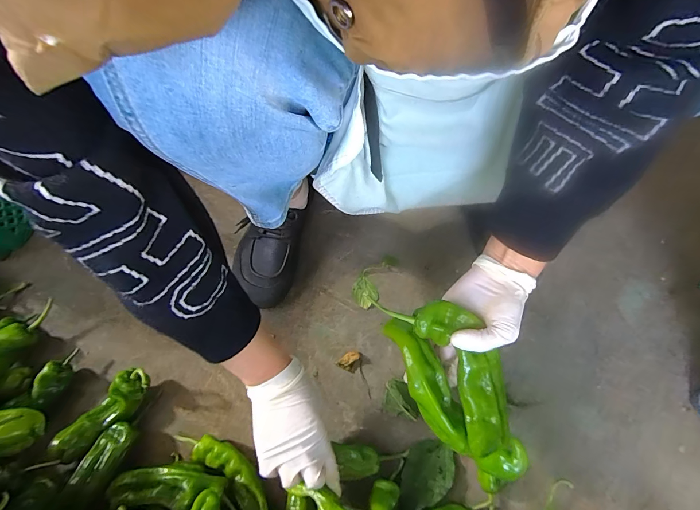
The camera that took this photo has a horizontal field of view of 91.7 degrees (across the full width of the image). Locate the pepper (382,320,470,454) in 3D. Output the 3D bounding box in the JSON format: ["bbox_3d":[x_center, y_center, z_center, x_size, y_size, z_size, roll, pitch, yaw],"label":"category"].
[{"bbox_3d":[0.082,0.136,0.365,0.041,0.031,0.144,-21,70,-12],"label":"pepper"}]

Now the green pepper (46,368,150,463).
[{"bbox_3d":[-0.313,0.202,0.442,0.045,0.050,0.125,41,69,16],"label":"green pepper"}]

